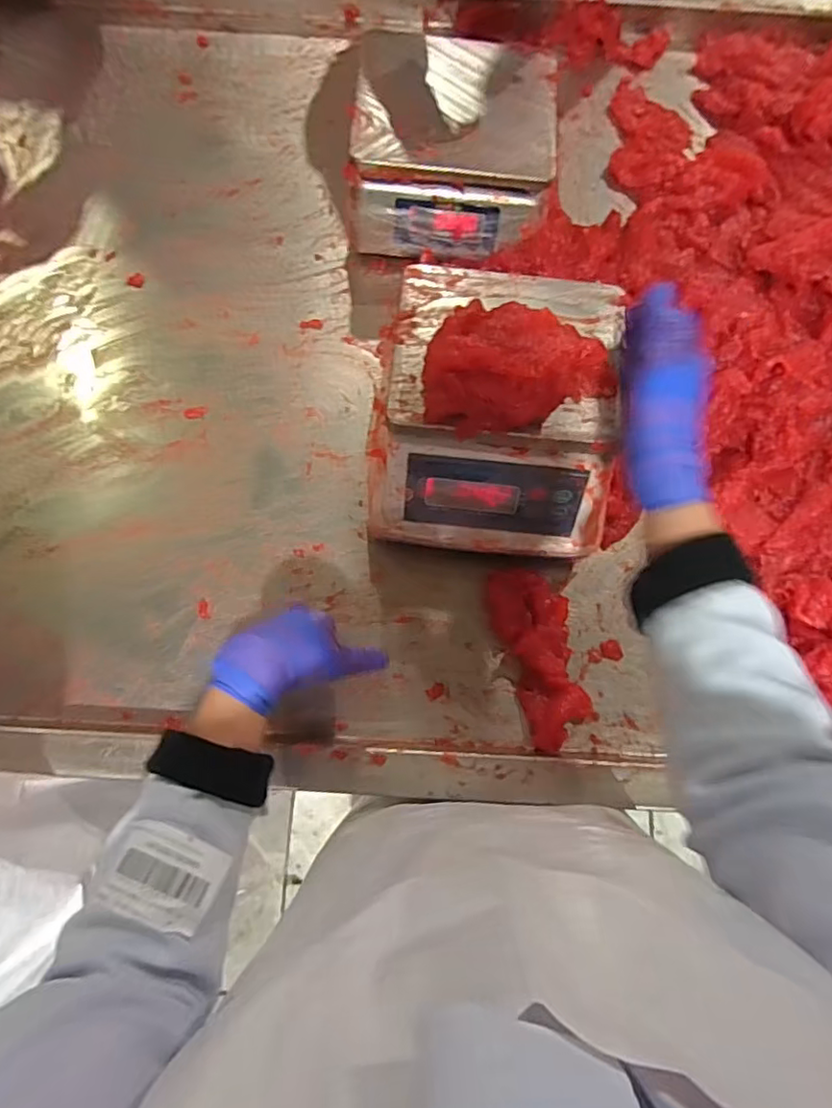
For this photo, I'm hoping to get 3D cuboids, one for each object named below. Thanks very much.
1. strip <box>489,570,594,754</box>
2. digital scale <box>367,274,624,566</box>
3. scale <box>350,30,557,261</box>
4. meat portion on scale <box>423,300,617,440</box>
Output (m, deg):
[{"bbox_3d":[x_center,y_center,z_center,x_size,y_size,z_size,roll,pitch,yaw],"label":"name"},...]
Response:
[{"bbox_3d":[0.123,0.099,0.568,0.071,0.023,0.173,-11,76,-4],"label":"strip"},{"bbox_3d":[0.073,-0.130,0.570,0.216,0.151,0.242,2,75,0],"label":"digital scale"},{"bbox_3d":[0.043,-0.476,0.674,0.220,0.104,0.220,4,75,0],"label":"scale"},{"bbox_3d":[0.087,-0.159,0.474,0.160,0.054,0.099,-10,76,-3],"label":"meat portion on scale"}]

